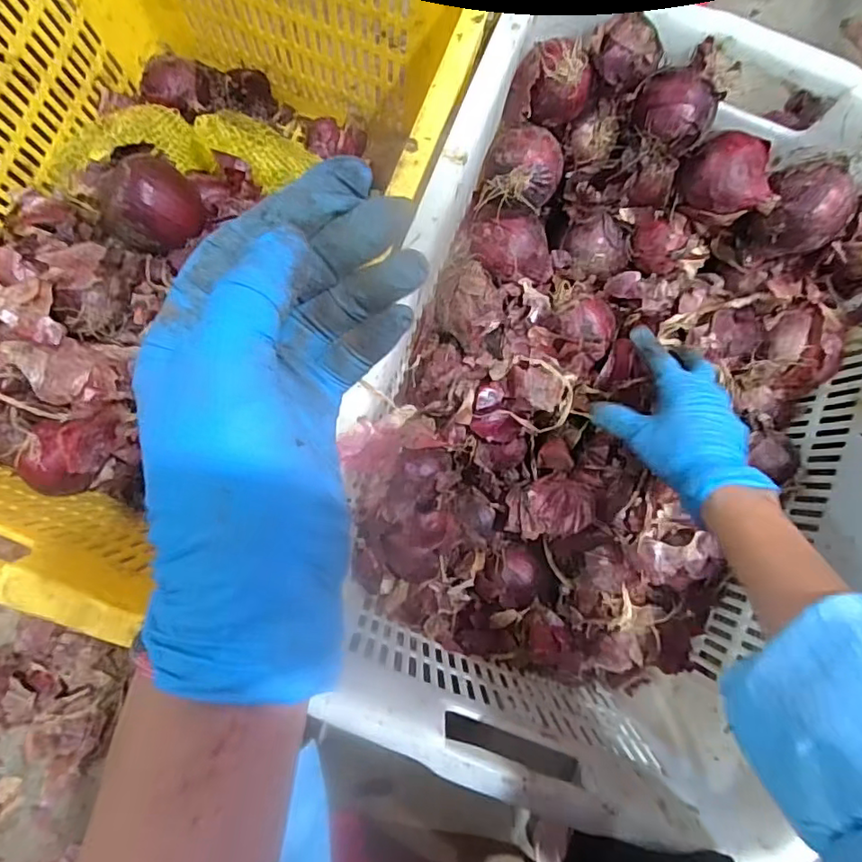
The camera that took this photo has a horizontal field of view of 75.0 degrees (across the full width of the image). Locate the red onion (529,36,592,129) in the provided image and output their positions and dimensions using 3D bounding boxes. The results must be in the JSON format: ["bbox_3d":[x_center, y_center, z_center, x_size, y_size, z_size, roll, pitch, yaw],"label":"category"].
[{"bbox_3d":[0.108,-0.284,0.464,0.050,0.048,0.044,8,85,-2],"label":"red onion"}]

